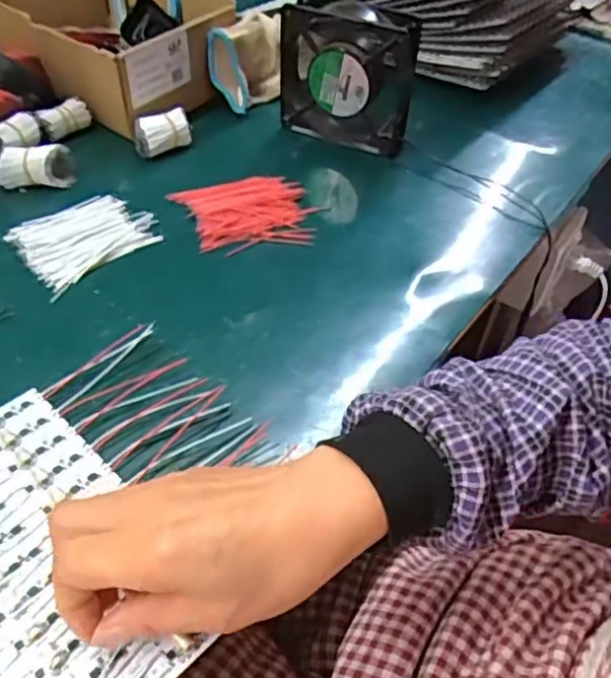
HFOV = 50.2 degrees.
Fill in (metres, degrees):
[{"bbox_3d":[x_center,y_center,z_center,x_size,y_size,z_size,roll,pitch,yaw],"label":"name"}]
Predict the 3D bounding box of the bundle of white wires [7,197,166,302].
[{"bbox_3d":[-0.174,-0.083,0.517,0.100,0.014,0.080,-32,56,-30],"label":"bundle of white wires"}]

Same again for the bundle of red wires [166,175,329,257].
[{"bbox_3d":[-0.047,-0.107,0.546,0.110,0.018,0.088,-9,47,-13],"label":"bundle of red wires"}]

